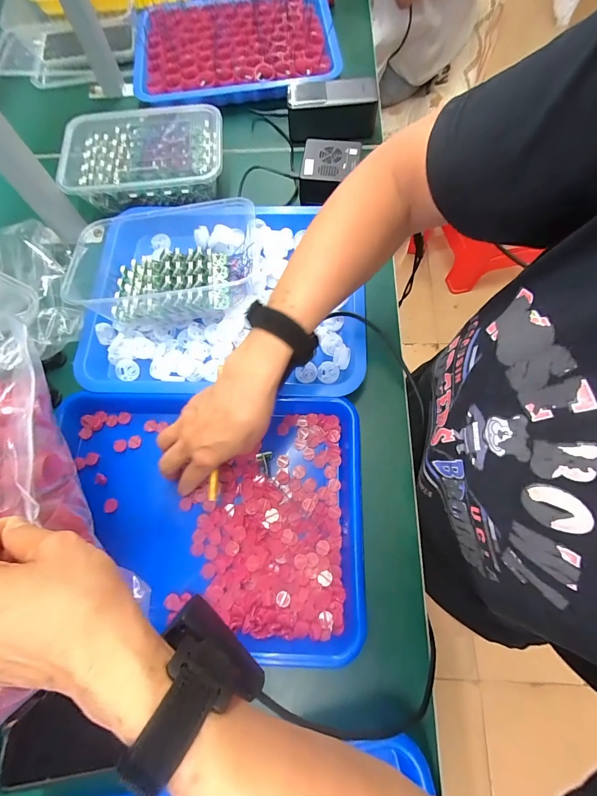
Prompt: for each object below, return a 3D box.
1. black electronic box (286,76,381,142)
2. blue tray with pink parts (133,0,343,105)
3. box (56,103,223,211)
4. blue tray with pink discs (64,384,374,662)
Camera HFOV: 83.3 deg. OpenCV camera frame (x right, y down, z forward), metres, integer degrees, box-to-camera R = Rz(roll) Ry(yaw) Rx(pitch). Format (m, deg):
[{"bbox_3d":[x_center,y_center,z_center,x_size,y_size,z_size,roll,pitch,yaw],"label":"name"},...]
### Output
[{"bbox_3d":[0.049,-0.429,0.500,0.128,0.056,0.054,-6,72,0],"label":"black electronic box"},{"bbox_3d":[-0.106,-0.598,0.567,0.323,0.043,0.281,-5,72,0],"label":"blue tray with pink parts"},{"bbox_3d":[-0.212,-0.330,0.469,0.213,0.055,0.134,-5,72,0],"label":"box"},{"bbox_3d":[-0.095,0.115,0.347,0.316,0.030,0.238,1,72,2],"label":"blue tray with pink discs"}]

